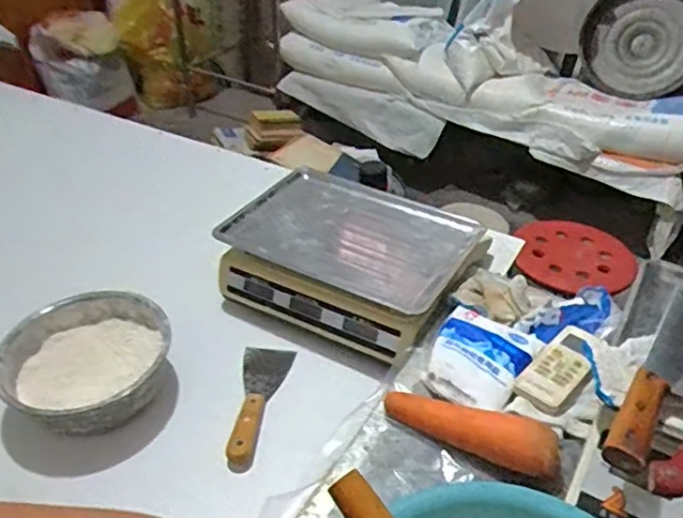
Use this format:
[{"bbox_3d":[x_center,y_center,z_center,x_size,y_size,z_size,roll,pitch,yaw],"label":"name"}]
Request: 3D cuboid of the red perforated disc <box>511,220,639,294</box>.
[{"bbox_3d":[0.587,-0.014,1.537,0.303,0.027,0.266,18,47,-1],"label":"red perforated disc"}]

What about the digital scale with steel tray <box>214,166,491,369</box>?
[{"bbox_3d":[0.016,-0.006,0.909,0.324,0.102,0.264,20,42,23],"label":"digital scale with steel tray"}]

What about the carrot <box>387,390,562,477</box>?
[{"bbox_3d":[0.133,0.174,0.637,0.184,0.040,0.045,20,43,24],"label":"carrot"}]

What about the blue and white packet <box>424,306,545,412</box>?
[{"bbox_3d":[0.165,0.112,0.718,0.106,0.023,0.131,19,42,23],"label":"blue and white packet"}]

